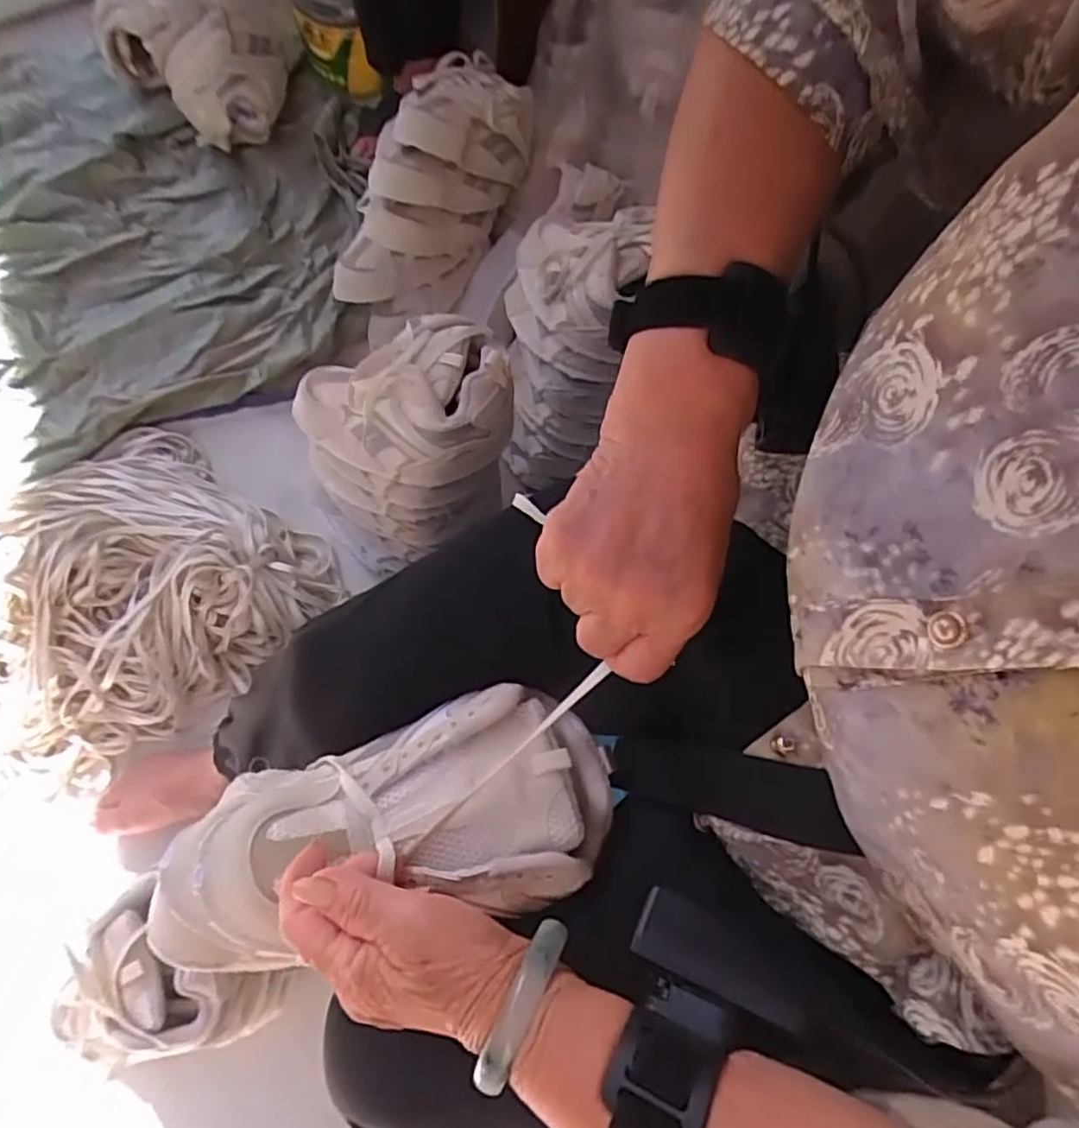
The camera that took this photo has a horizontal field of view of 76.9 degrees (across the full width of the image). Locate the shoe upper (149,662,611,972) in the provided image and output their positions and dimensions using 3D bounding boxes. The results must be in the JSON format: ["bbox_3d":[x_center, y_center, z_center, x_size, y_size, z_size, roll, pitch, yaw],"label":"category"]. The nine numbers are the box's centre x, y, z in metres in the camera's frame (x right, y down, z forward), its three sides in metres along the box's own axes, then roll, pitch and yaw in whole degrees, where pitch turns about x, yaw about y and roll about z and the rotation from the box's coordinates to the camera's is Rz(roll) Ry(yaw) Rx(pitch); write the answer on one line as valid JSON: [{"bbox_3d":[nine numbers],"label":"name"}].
[{"bbox_3d":[-0.085,0.139,0.357,0.245,0.077,0.107,-14,73,-2],"label":"shoe upper"}]

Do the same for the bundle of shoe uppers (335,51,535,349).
[{"bbox_3d":[-0.124,-0.442,0.802,0.130,0.171,0.308,34,73,6],"label":"bundle of shoe uppers"}]

